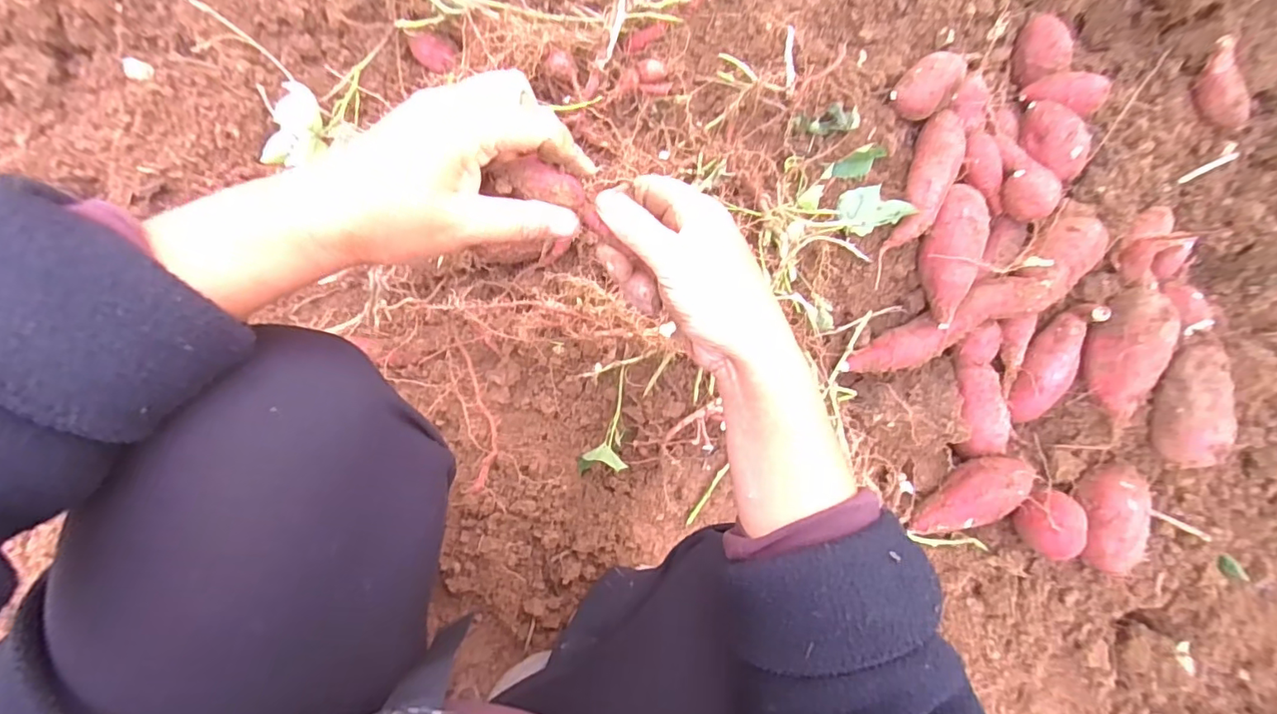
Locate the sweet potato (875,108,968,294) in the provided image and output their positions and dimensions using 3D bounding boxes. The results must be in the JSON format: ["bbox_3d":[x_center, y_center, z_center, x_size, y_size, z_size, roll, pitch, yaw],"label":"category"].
[{"bbox_3d":[0.347,-0.195,0.662,0.048,0.044,0.218,23,86,-9],"label":"sweet potato"}]

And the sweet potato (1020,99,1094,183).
[{"bbox_3d":[0.537,-0.279,0.693,0.053,0.044,0.106,-42,97,-8],"label":"sweet potato"}]

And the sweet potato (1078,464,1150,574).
[{"bbox_3d":[0.619,0.209,0.696,0.082,0.051,0.135,12,88,-10],"label":"sweet potato"}]

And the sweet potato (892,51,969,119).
[{"bbox_3d":[0.349,-0.326,0.658,0.090,0.048,0.061,-39,96,-8],"label":"sweet potato"}]

